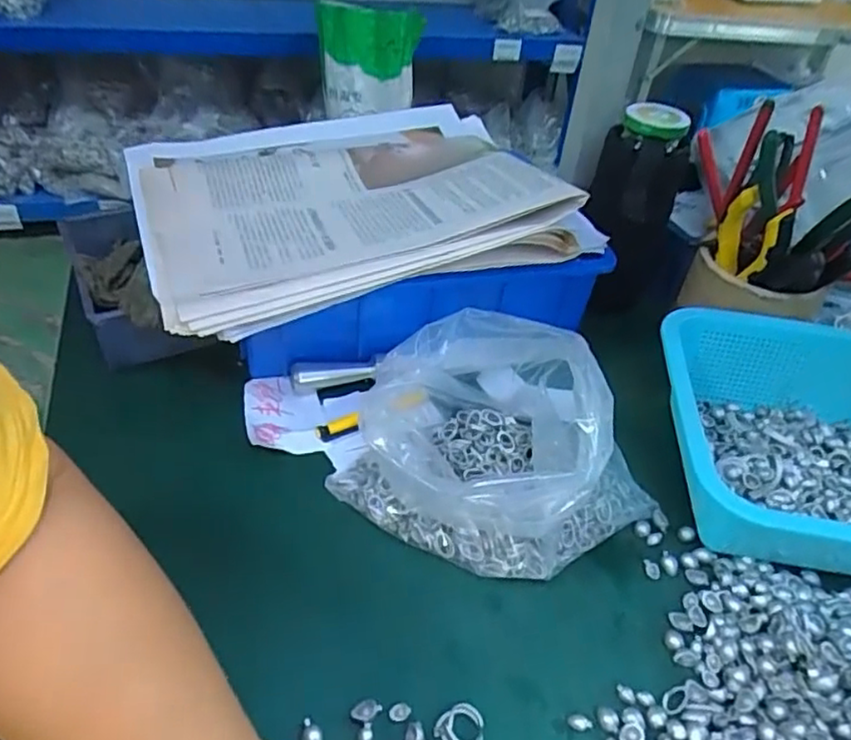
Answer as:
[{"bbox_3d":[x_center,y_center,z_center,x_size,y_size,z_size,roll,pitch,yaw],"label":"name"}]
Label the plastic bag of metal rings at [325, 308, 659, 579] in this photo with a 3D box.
[{"bbox_3d":[0.045,0.043,0.393,0.184,0.093,0.124,21,42,16],"label":"plastic bag of metal rings"}]

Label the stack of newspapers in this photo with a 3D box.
[{"bbox_3d":[-0.059,-0.144,0.506,0.310,0.046,0.266,-12,44,-21],"label":"stack of newspapers"}]

